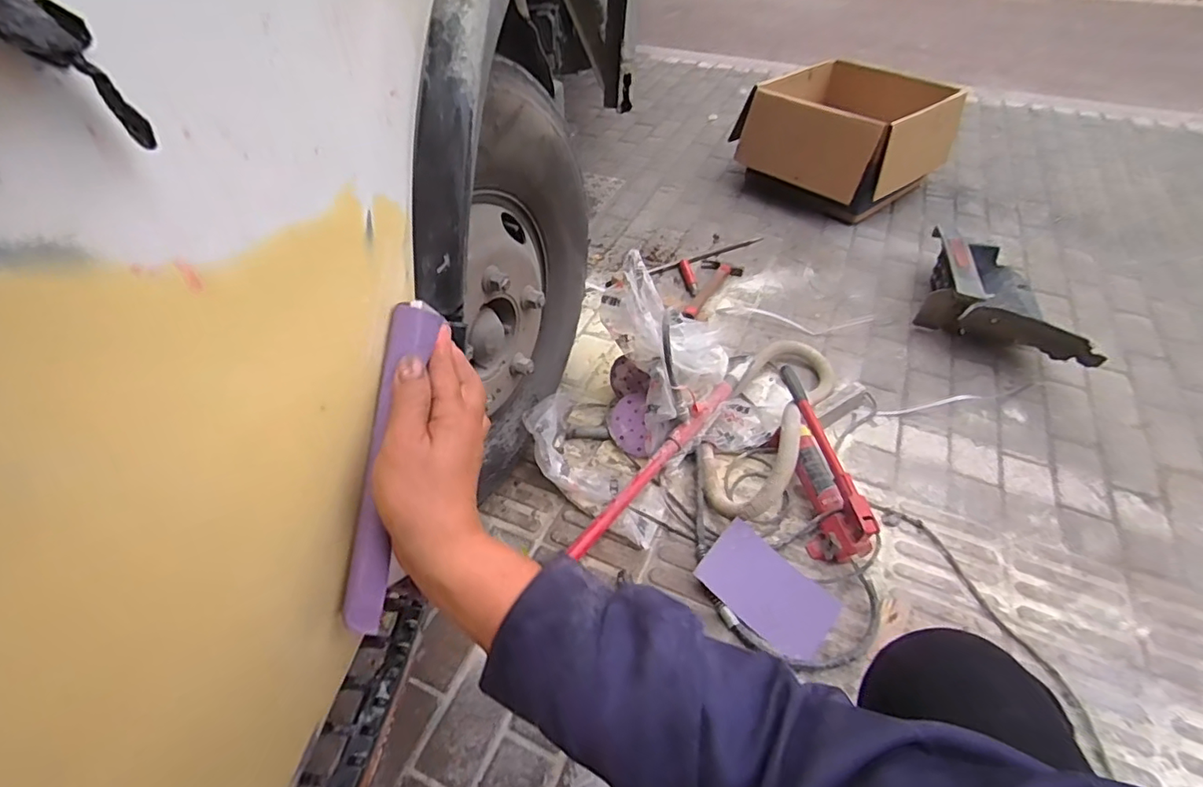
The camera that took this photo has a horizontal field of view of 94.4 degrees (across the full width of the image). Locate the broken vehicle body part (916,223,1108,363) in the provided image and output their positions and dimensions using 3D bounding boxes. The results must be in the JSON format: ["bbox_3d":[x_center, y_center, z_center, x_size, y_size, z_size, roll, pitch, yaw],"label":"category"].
[{"bbox_3d":[0.988,-0.250,1.419,0.311,0.178,0.523,5,48,5],"label":"broken vehicle body part"}]

